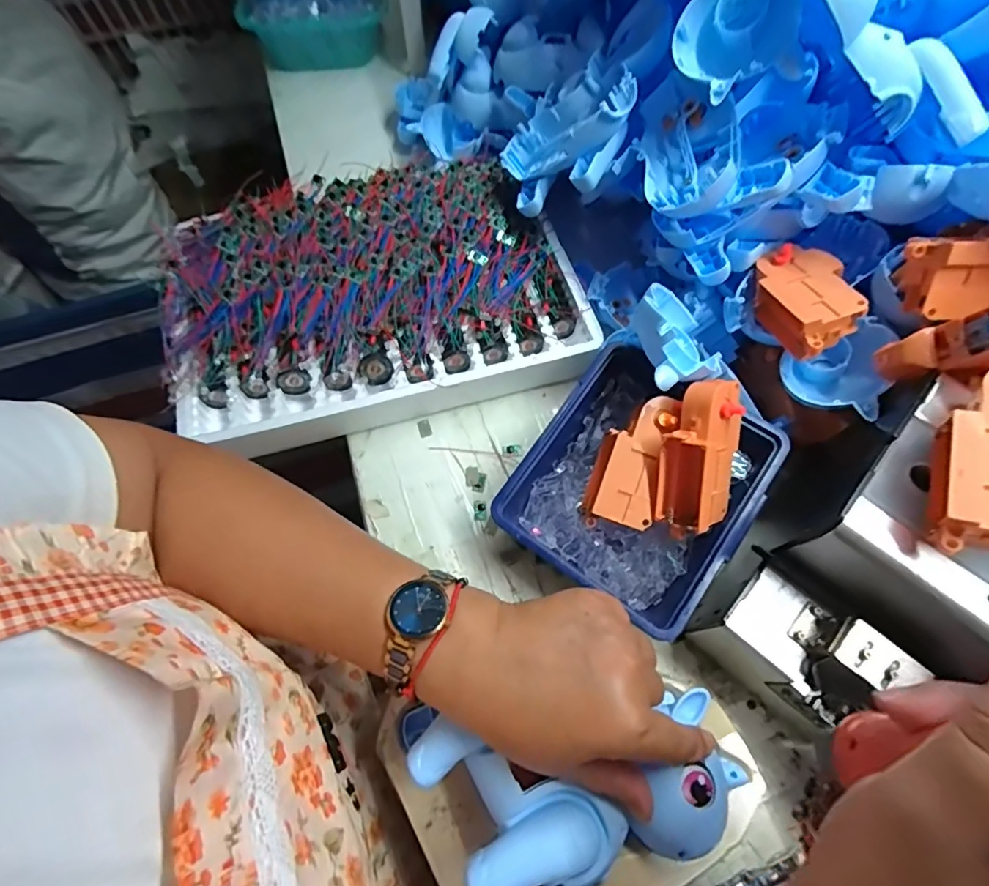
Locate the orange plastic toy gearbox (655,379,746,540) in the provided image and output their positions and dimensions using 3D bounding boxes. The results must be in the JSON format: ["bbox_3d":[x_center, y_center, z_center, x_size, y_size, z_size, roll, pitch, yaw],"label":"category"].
[{"bbox_3d":[0.134,0.009,0.339,0.046,0.040,0.097,-2,97,-37],"label":"orange plastic toy gearbox"}]

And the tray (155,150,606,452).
[{"bbox_3d":[-0.108,-0.134,0.451,0.346,0.055,0.235,-16,65,-7],"label":"tray"}]

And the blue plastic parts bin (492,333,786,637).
[{"bbox_3d":[0.100,0.033,0.370,0.144,0.074,0.164,33,69,15],"label":"blue plastic parts bin"}]

